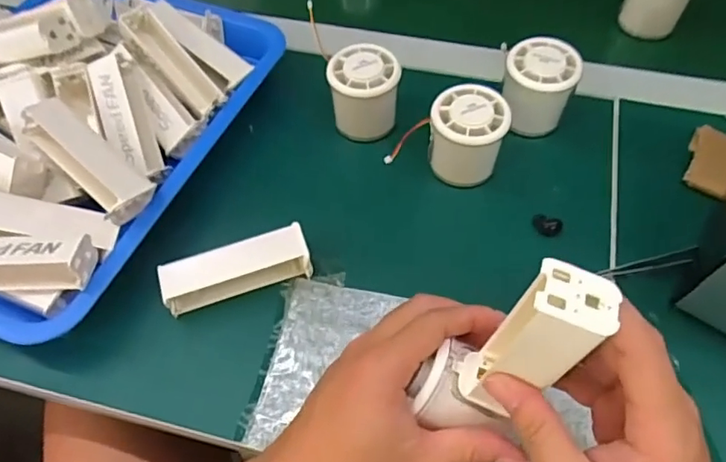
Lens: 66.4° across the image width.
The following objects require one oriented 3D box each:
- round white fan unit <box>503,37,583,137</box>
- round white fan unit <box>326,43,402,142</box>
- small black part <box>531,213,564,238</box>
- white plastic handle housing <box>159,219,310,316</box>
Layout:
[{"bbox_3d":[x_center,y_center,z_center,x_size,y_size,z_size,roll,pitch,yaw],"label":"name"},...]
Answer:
[{"bbox_3d":[0.142,-0.116,0.453,0.055,0.057,0.054,-1,59,1],"label":"round white fan unit"},{"bbox_3d":[0.001,-0.114,0.457,0.057,0.058,0.053,2,59,3],"label":"round white fan unit"},{"bbox_3d":[0.138,-0.004,0.418,0.022,0.013,0.010,25,63,16],"label":"small black part"},{"bbox_3d":[-0.089,0.029,0.395,0.101,0.029,0.031,-17,60,-9],"label":"white plastic handle housing"}]

